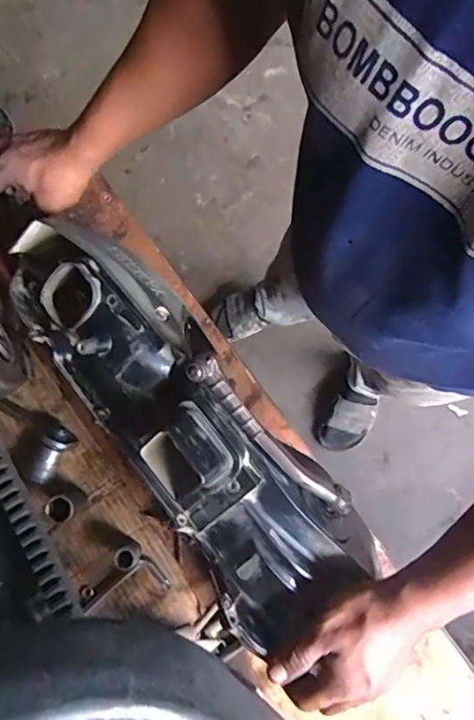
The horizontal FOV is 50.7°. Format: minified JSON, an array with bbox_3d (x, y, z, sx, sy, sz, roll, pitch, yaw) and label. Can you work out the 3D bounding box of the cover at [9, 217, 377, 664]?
[{"bbox_3d":[-0.054,0.042,0.432,0.132,0.095,0.422,-39,82,-7],"label":"cover"}]

